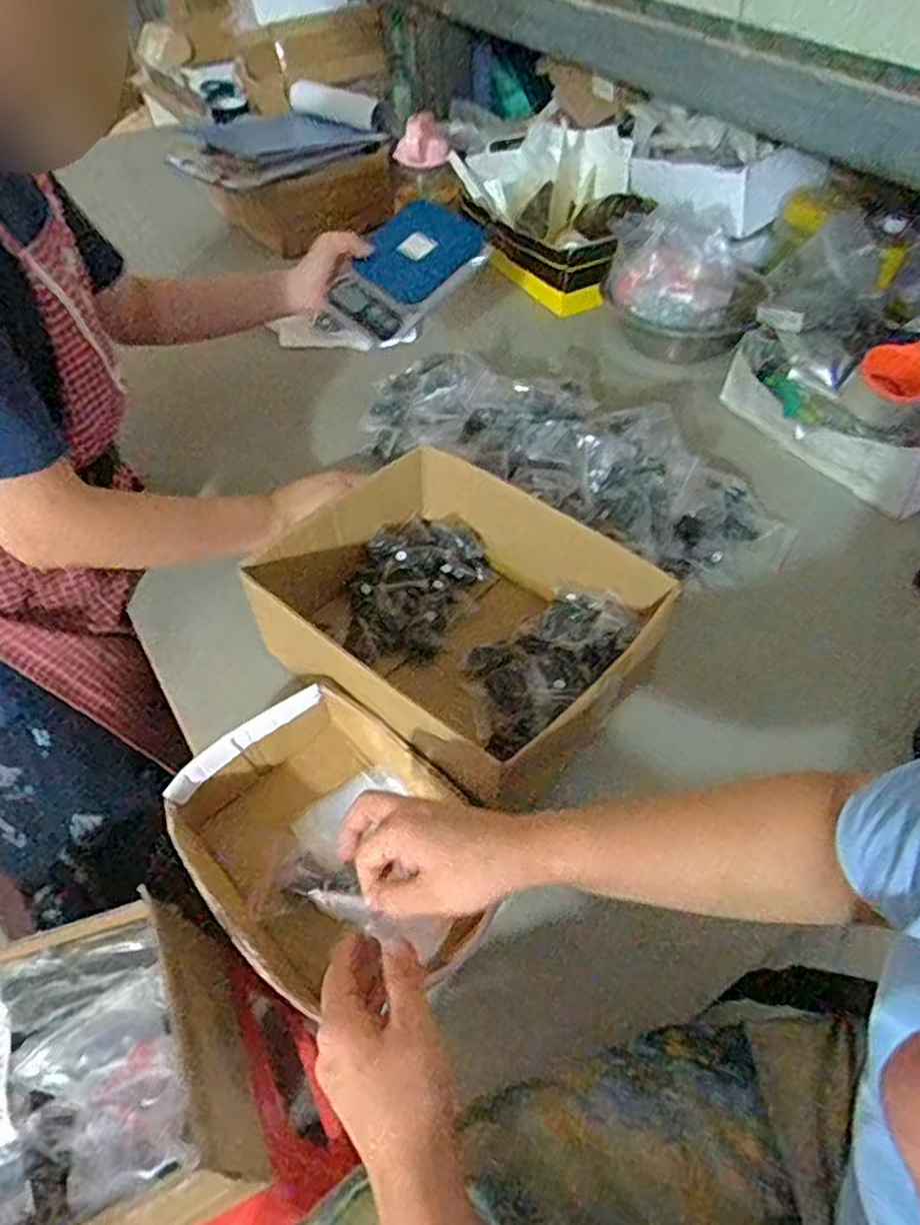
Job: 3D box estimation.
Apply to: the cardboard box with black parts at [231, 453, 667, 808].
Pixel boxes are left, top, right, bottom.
[{"bbox_3d":[-0.003,0.004,0.676,0.320,0.114,0.257,33,58,25],"label":"cardboard box with black parts"}]

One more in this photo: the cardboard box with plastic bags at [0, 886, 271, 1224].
[{"bbox_3d":[-0.380,0.441,0.636,0.312,0.210,0.266,-22,54,-16],"label":"cardboard box with plastic bags"}]

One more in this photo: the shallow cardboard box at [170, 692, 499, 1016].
[{"bbox_3d":[-0.101,0.188,0.573,0.188,0.071,0.245,-38,59,-26],"label":"shallow cardboard box"}]

